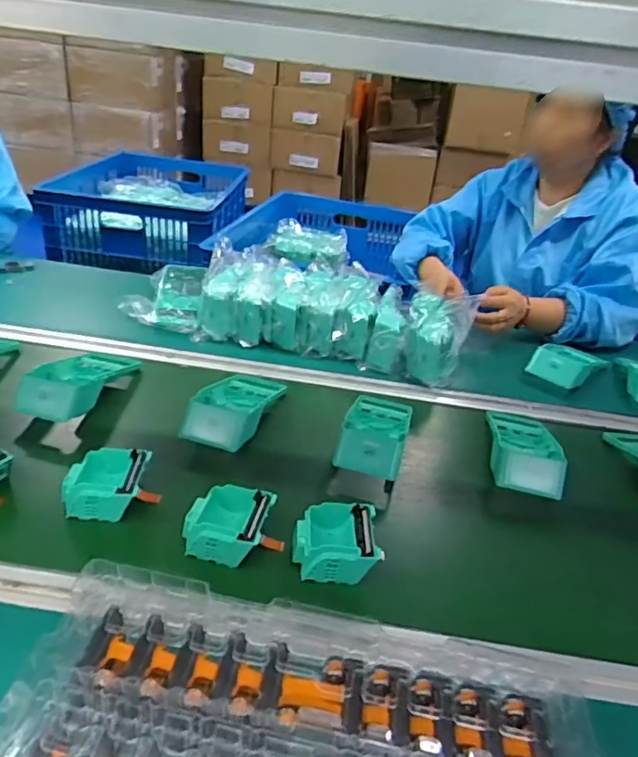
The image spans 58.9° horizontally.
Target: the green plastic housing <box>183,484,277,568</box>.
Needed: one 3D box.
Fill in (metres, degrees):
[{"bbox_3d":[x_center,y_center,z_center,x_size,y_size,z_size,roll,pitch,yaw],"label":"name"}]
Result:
[{"bbox_3d":[-0.092,0.147,0.576,0.077,0.035,0.075,11,31,6],"label":"green plastic housing"}]

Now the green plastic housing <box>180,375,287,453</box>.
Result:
[{"bbox_3d":[-0.113,0.038,0.778,0.097,0.043,0.195,11,19,6],"label":"green plastic housing"}]

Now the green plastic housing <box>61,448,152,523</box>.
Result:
[{"bbox_3d":[-0.227,0.110,0.605,0.077,0.034,0.076,4,31,-5],"label":"green plastic housing"}]

